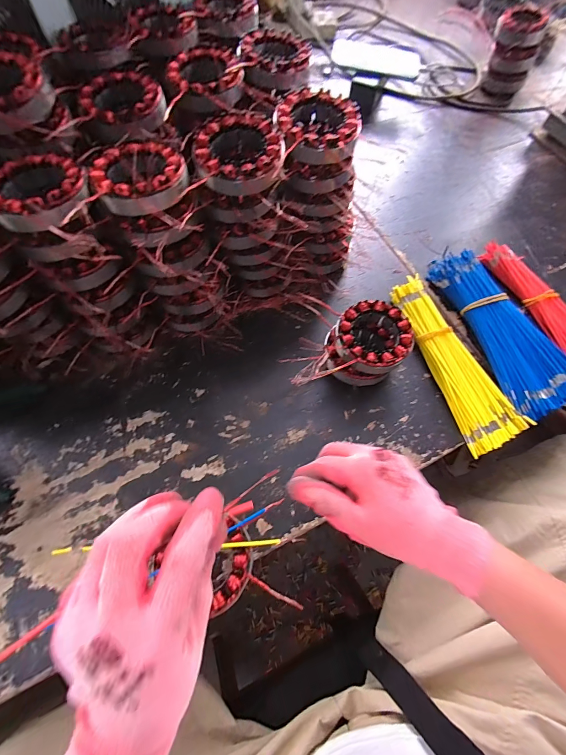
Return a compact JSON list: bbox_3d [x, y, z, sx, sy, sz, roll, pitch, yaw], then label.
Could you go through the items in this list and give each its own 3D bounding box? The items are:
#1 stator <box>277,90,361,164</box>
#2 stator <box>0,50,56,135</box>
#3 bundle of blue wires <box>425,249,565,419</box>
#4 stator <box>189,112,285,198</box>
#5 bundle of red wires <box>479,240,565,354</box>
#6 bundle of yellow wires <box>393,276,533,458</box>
[{"bbox_3d":[0.037,-0.257,0.355,0.083,0.031,0.092,3,65,-2],"label":"stator"},{"bbox_3d":[-0.269,-0.269,0.330,0.086,0.042,0.092,-30,70,-16],"label":"stator"},{"bbox_3d":[0.293,-0.071,0.456,0.094,0.038,0.243,-16,67,-11],"label":"bundle of blue wires"},{"bbox_3d":[-0.043,-0.222,0.340,0.087,0.032,0.086,3,65,-2],"label":"stator"},{"bbox_3d":[0.368,-0.096,0.477,0.055,0.028,0.240,-20,68,-12],"label":"bundle of red wires"},{"bbox_3d":[0.219,-0.028,0.439,0.073,0.023,0.243,-15,67,-10],"label":"bundle of yellow wires"}]

